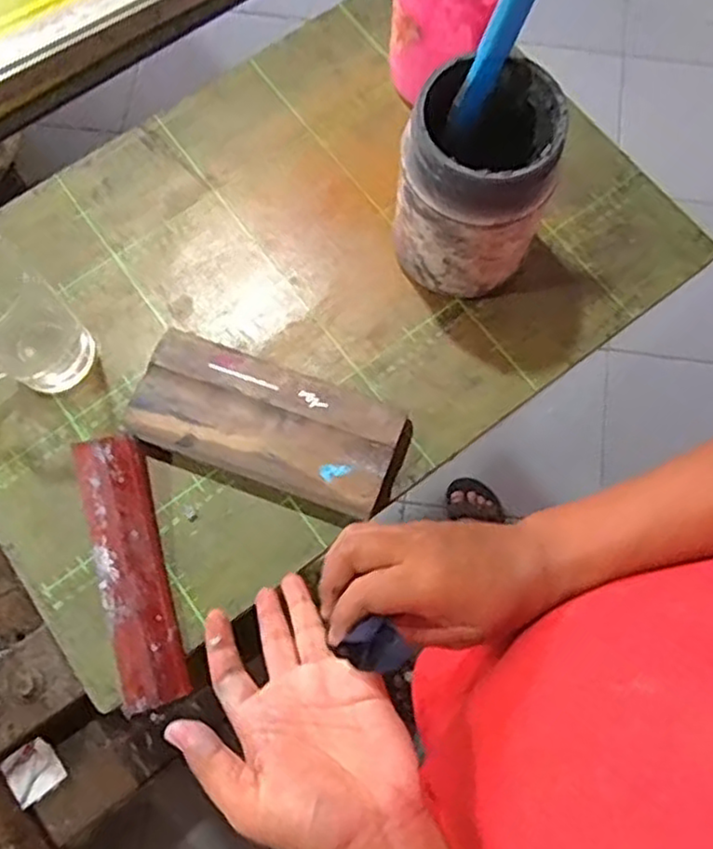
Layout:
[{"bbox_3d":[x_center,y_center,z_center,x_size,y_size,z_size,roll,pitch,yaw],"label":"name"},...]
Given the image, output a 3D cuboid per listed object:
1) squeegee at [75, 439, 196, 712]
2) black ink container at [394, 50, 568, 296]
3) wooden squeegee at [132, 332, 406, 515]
[{"bbox_3d":[-0.165,0.104,0.506,0.048,0.024,0.193,-15,74,-3],"label":"squeegee"},{"bbox_3d":[0.086,-0.174,0.502,0.100,0.135,0.110,14,75,5],"label":"black ink container"},{"bbox_3d":[-0.065,-0.002,0.535,0.203,0.025,0.096,18,75,6],"label":"wooden squeegee"}]

